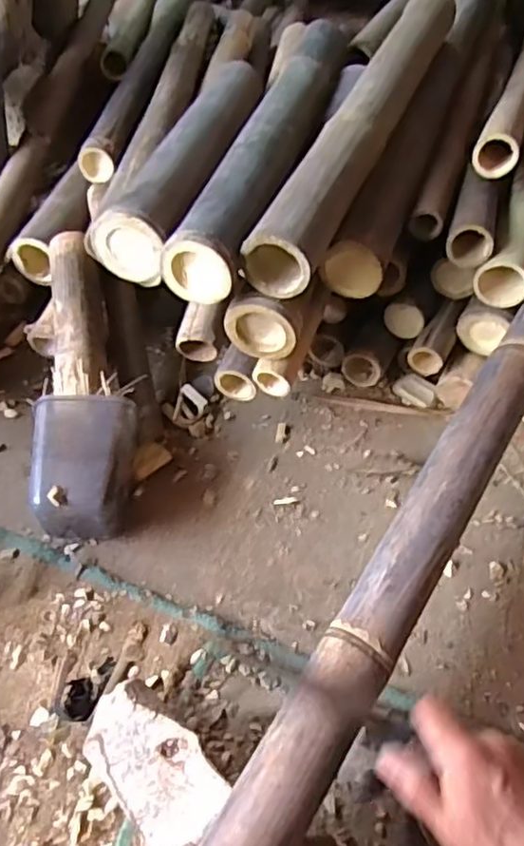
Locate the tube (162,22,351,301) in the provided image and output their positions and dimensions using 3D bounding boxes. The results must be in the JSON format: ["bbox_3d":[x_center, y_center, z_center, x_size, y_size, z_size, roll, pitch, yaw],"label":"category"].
[{"bbox_3d":[0.013,-0.338,0.787,0.080,0.066,0.507,16,52,10],"label":"tube"}]

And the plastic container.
[{"bbox_3d":[-0.193,0.055,0.703,0.102,0.098,0.141,1,51,-2],"label":"plastic container"}]

